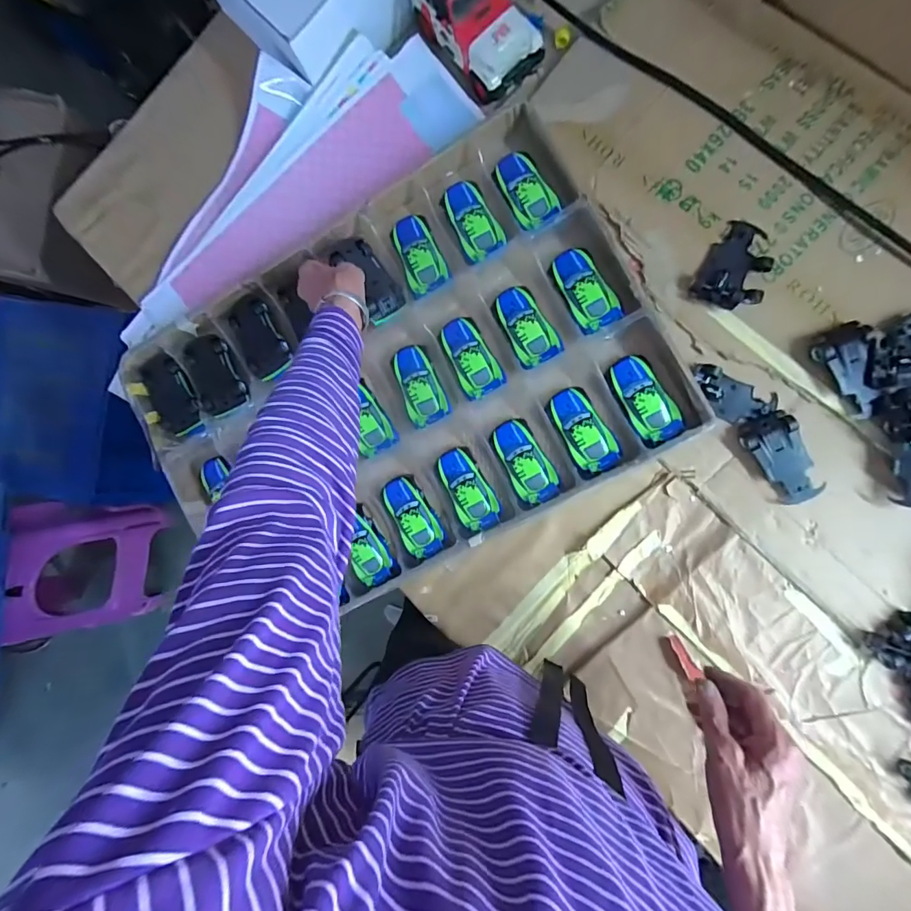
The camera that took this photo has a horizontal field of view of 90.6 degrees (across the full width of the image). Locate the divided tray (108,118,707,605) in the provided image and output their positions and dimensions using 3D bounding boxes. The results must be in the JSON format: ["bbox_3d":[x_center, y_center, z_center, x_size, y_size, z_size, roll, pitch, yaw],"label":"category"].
[{"bbox_3d":[-0.084,-0.089,0.598,0.644,0.044,0.451,-27,85,8],"label":"divided tray"}]

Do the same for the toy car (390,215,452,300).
[{"bbox_3d":[-0.046,-0.261,0.591,0.055,0.024,0.104,-21,85,7],"label":"toy car"}]

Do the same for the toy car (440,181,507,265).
[{"bbox_3d":[0.023,-0.301,0.583,0.055,0.023,0.103,-24,85,7],"label":"toy car"}]

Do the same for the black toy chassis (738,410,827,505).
[{"bbox_3d":[0.387,0.003,0.533,0.054,0.021,0.111,-28,84,7],"label":"black toy chassis"}]

